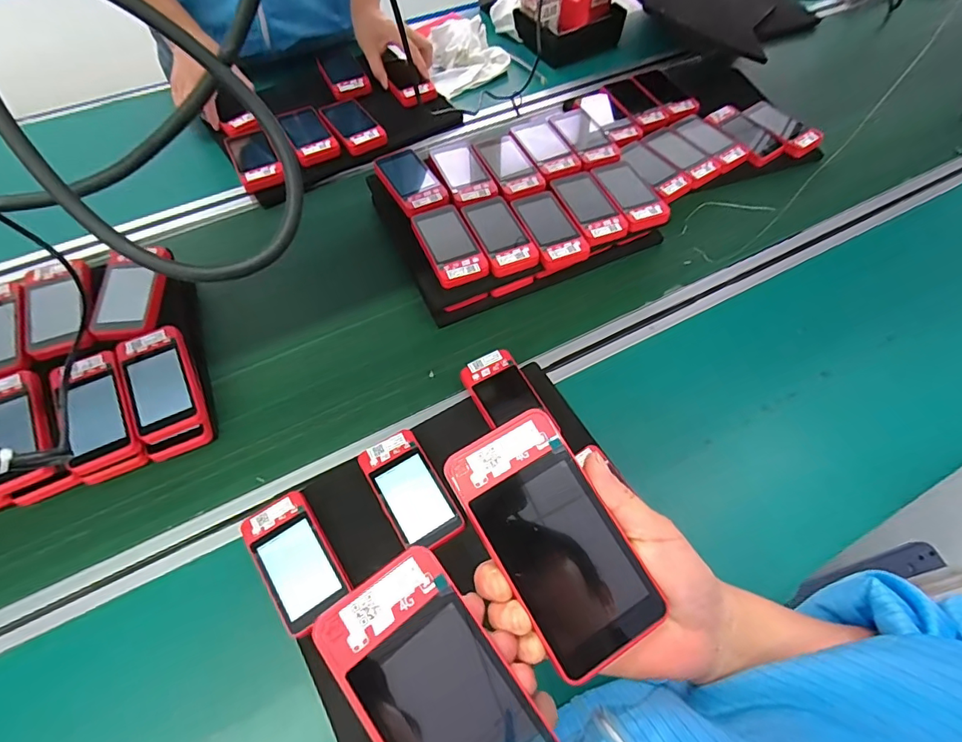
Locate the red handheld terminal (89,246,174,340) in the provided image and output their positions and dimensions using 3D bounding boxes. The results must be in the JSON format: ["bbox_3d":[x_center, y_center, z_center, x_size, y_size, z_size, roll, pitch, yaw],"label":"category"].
[{"bbox_3d":[-0.403,-0.091,0.558,0.067,0.022,0.117,0,62,-2],"label":"red handheld terminal"}]

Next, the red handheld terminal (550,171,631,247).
[{"bbox_3d":[0.142,-0.220,0.639,0.065,0.012,0.120,-20,65,-11],"label":"red handheld terminal"}]

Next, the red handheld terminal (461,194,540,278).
[{"bbox_3d":[0.023,-0.174,0.615,0.063,0.014,0.117,-20,65,-12],"label":"red handheld terminal"}]

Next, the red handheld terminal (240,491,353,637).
[{"bbox_3d":[-0.174,0.177,0.458,0.061,0.017,0.117,-30,67,-16],"label":"red handheld terminal"}]

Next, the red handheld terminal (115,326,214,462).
[{"bbox_3d":[-0.333,0.019,0.512,0.067,0.033,0.136,-20,81,-12],"label":"red handheld terminal"}]

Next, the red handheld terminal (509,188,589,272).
[{"bbox_3d":[0.089,-0.185,0.625,0.064,0.018,0.119,-18,64,-11],"label":"red handheld terminal"}]

